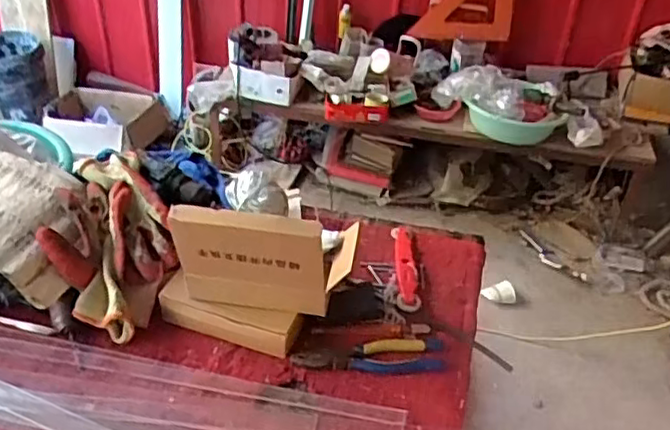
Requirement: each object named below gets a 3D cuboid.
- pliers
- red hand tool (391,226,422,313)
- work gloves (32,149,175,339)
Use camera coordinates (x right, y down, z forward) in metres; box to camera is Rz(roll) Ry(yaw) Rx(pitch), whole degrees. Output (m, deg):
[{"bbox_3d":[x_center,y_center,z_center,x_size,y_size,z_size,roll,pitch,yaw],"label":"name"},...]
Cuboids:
[{"bbox_3d":[0.045,0.181,0.841,0.195,0.012,0.055,0,37,-1],"label":"pliers"},{"bbox_3d":[0.107,0.076,0.972,0.035,0.017,0.185,2,37,1],"label":"red hand tool"},{"bbox_3d":[-0.322,0.037,0.917,0.166,0.115,0.273,-19,41,-24],"label":"work gloves"}]

